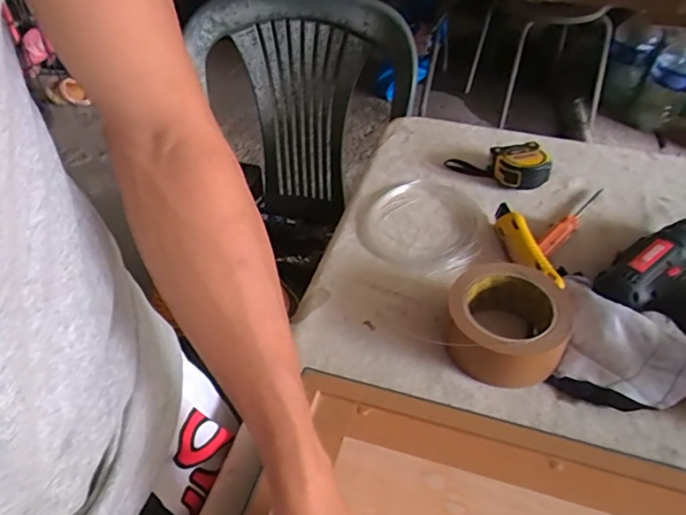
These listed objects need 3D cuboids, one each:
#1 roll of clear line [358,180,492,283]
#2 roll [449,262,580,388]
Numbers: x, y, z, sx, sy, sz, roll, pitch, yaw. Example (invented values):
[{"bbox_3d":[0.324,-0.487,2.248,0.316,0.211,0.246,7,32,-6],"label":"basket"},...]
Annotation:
[{"bbox_3d":[0.098,-0.038,0.634,0.146,0.010,0.162,34,53,29],"label":"roll of clear line"},{"bbox_3d":[0.151,0.060,0.495,0.105,0.049,0.108,0,45,0],"label":"roll"}]

